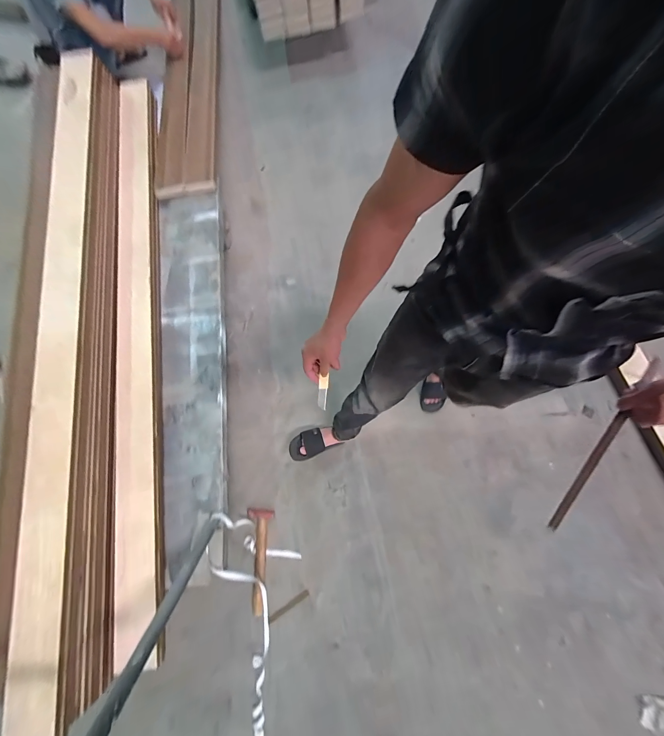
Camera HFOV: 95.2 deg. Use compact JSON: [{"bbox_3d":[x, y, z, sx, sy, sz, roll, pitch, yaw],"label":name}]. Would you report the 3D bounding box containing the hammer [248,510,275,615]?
[{"bbox_3d":[-0.271,0.746,1.197,0.106,0.049,0.367,-8,76,0],"label":"hammer"}]

